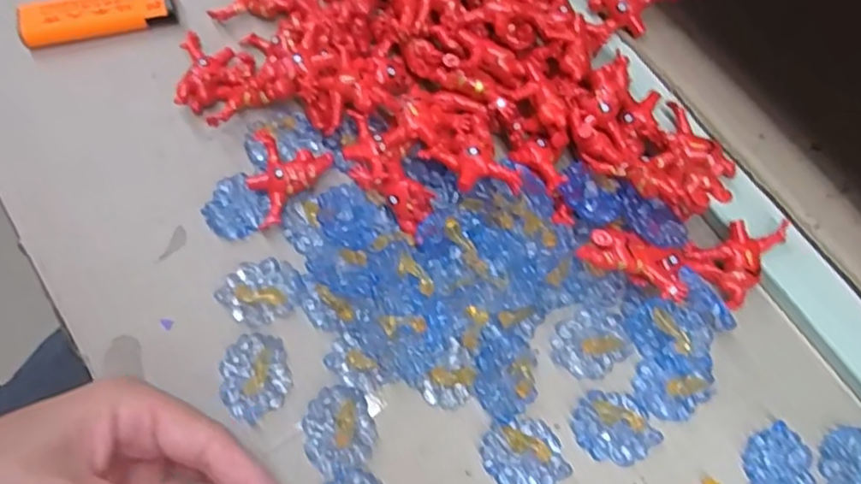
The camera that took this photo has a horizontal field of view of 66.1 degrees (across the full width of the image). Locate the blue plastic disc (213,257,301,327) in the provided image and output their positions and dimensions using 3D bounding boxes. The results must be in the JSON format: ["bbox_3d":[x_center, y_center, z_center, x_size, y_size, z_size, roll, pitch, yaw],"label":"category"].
[{"bbox_3d":[-0.080,0.022,0.312,0.038,0.011,0.030,-22,71,-10],"label":"blue plastic disc"}]

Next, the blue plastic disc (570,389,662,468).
[{"bbox_3d":[0.083,0.083,0.298,0.034,0.011,0.034,1,69,-1],"label":"blue plastic disc"}]

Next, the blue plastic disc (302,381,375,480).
[{"bbox_3d":[-0.041,0.083,0.292,0.031,0.010,0.036,-21,71,-9],"label":"blue plastic disc"}]

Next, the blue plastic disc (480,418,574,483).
[{"bbox_3d":[0.042,0.094,0.291,0.036,0.013,0.030,-5,69,-4],"label":"blue plastic disc"}]

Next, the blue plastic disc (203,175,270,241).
[{"bbox_3d":[-0.097,-0.017,0.329,0.028,0.007,0.031,22,70,7],"label":"blue plastic disc"}]

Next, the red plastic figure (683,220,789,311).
[{"bbox_3d":[0.153,0.006,0.321,0.047,0.015,0.035,-29,72,-12],"label":"red plastic figure"}]

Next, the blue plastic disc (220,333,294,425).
[{"bbox_3d":[-0.080,0.061,0.299,0.030,0.010,0.038,0,69,-2],"label":"blue plastic disc"}]

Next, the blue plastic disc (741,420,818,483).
[{"bbox_3d":[0.158,0.102,0.295,0.033,0.005,0.035,-23,71,-10],"label":"blue plastic disc"}]

